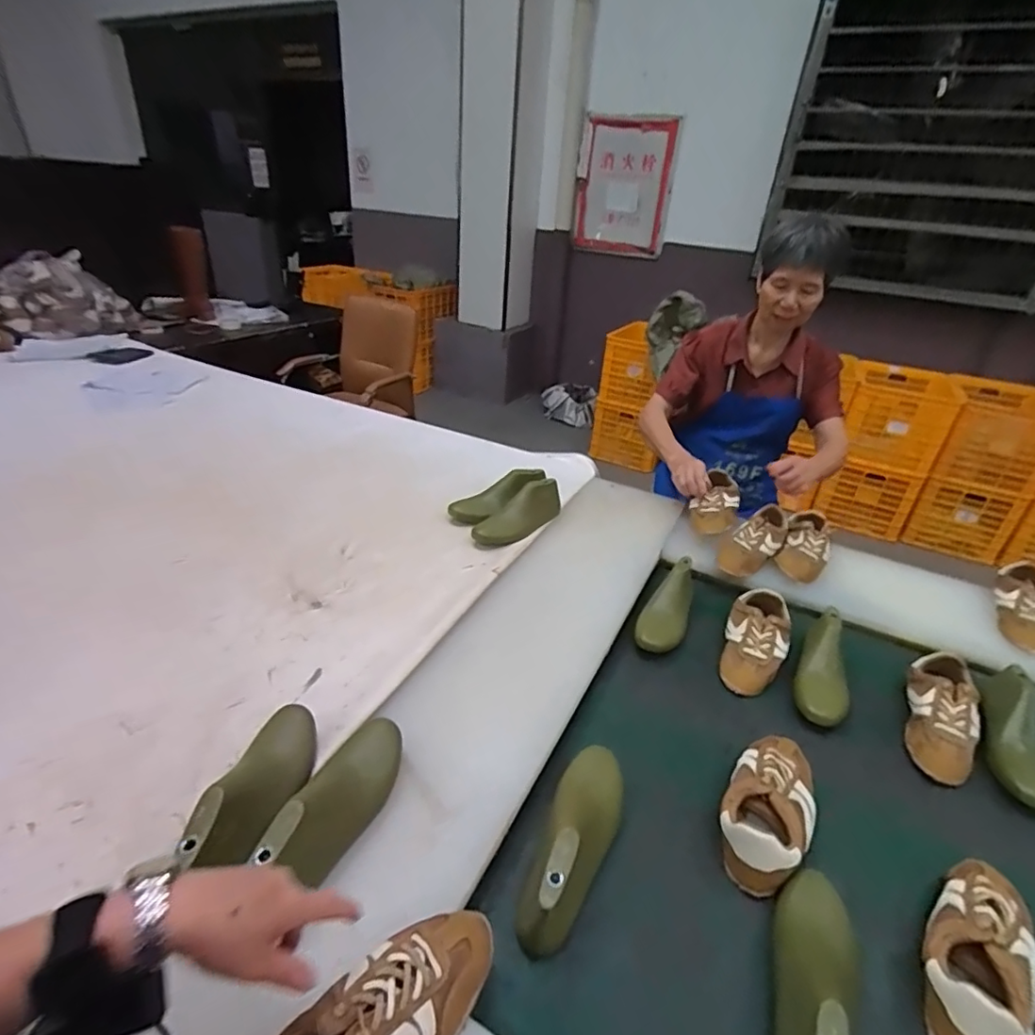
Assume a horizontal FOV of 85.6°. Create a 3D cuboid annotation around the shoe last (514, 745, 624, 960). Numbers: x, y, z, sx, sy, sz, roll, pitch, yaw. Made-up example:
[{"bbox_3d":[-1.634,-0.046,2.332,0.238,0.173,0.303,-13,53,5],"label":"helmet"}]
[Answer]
[{"bbox_3d":[0.071,0.350,0.632,0.071,0.071,0.230,14,33,18],"label":"shoe last"}]

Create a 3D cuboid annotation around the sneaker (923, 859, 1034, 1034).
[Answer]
[{"bbox_3d":[0.482,0.444,0.575,0.228,0.070,0.095,-23,41,-38],"label":"sneaker"}]

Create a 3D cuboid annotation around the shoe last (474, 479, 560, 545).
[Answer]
[{"bbox_3d":[0.013,-0.006,1.176,0.229,0.064,0.070,-34,47,-31],"label":"shoe last"}]

